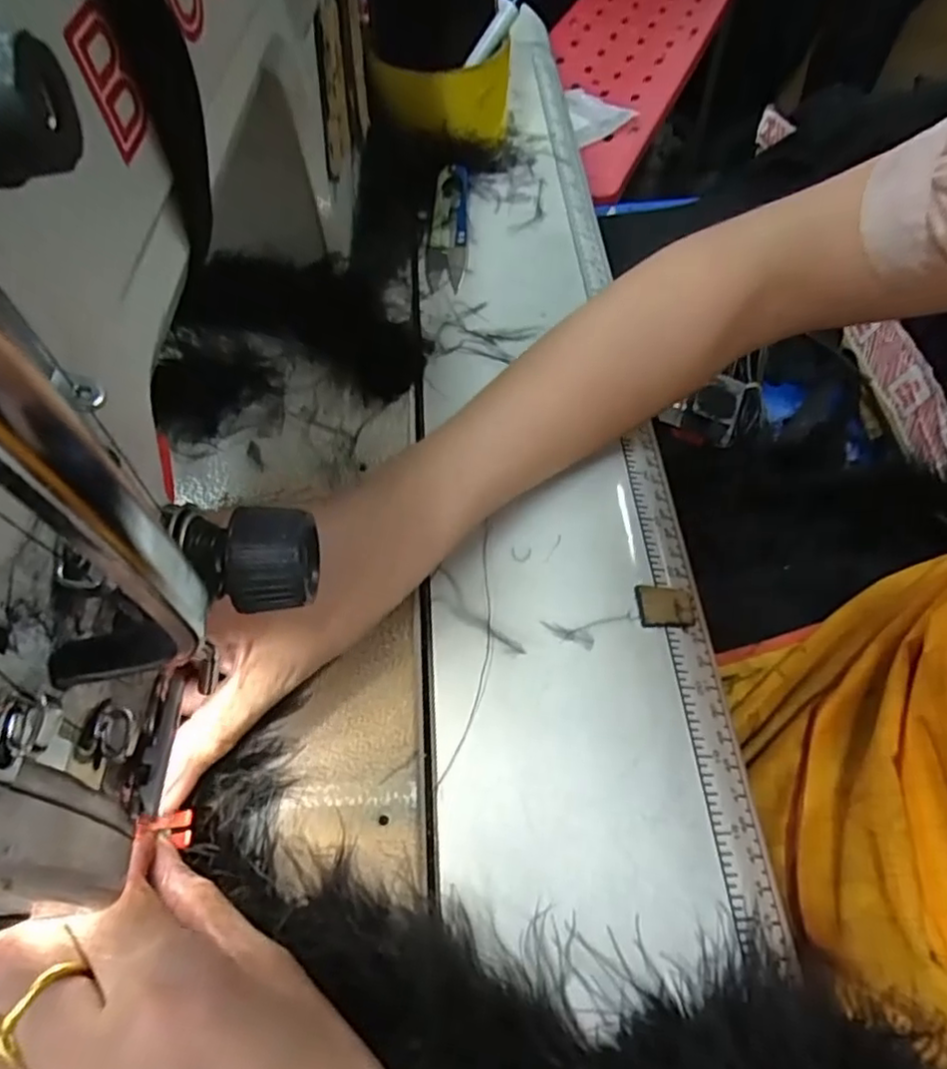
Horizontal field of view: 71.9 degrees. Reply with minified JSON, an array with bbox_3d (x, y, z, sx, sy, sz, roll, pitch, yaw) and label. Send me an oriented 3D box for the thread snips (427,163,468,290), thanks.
[{"bbox_3d":[-0.014,-0.182,0.380,0.022,0.010,0.100,3,59,0],"label":"thread snips"}]

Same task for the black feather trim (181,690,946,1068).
[{"bbox_3d":[0.013,0.130,0.191,0.228,0.038,0.070,18,60,12],"label":"black feather trim"}]

